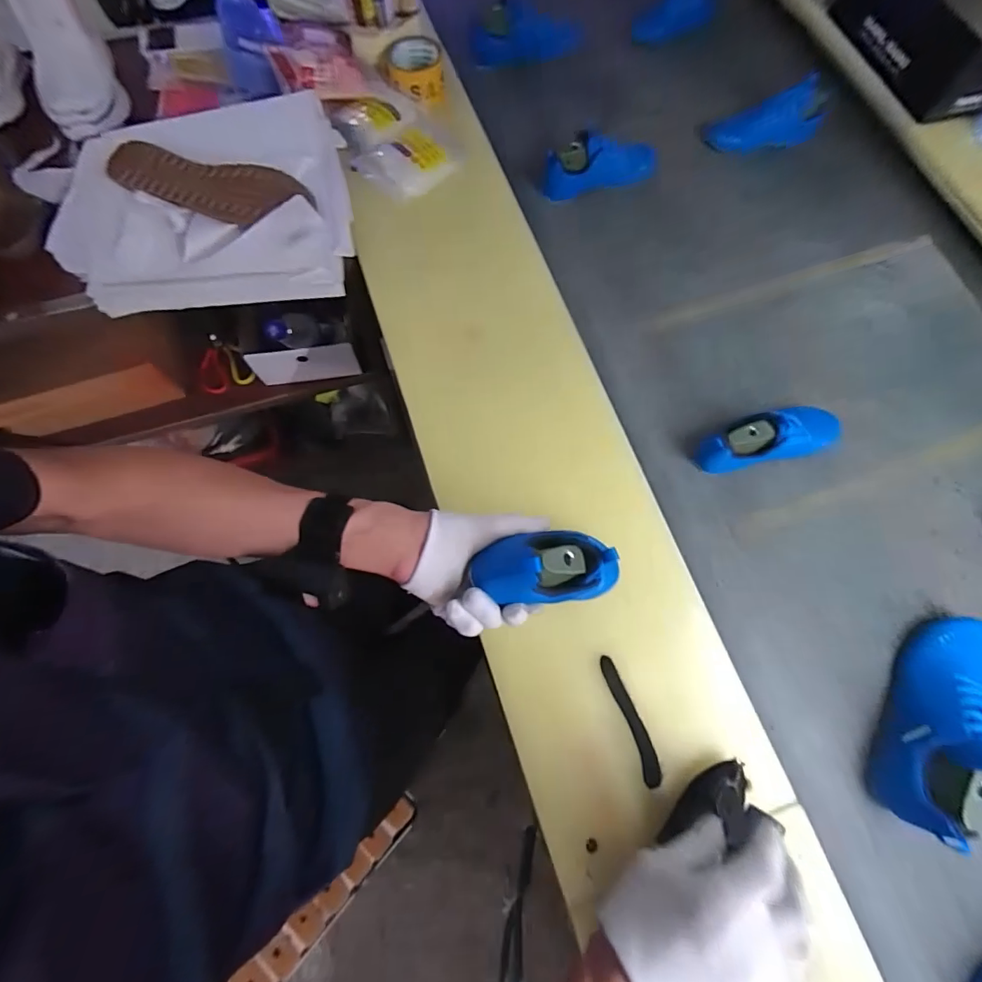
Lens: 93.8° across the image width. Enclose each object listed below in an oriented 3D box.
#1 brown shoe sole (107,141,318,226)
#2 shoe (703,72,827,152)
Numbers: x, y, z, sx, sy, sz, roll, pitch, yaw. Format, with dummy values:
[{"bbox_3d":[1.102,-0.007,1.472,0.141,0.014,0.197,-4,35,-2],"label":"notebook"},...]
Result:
[{"bbox_3d":[-0.397,-0.431,0.647,0.268,0.018,0.090,14,71,2],"label":"brown shoe sole"},{"bbox_3d":[0.505,-0.684,0.829,0.207,0.073,0.078,-10,73,8],"label":"shoe"}]

